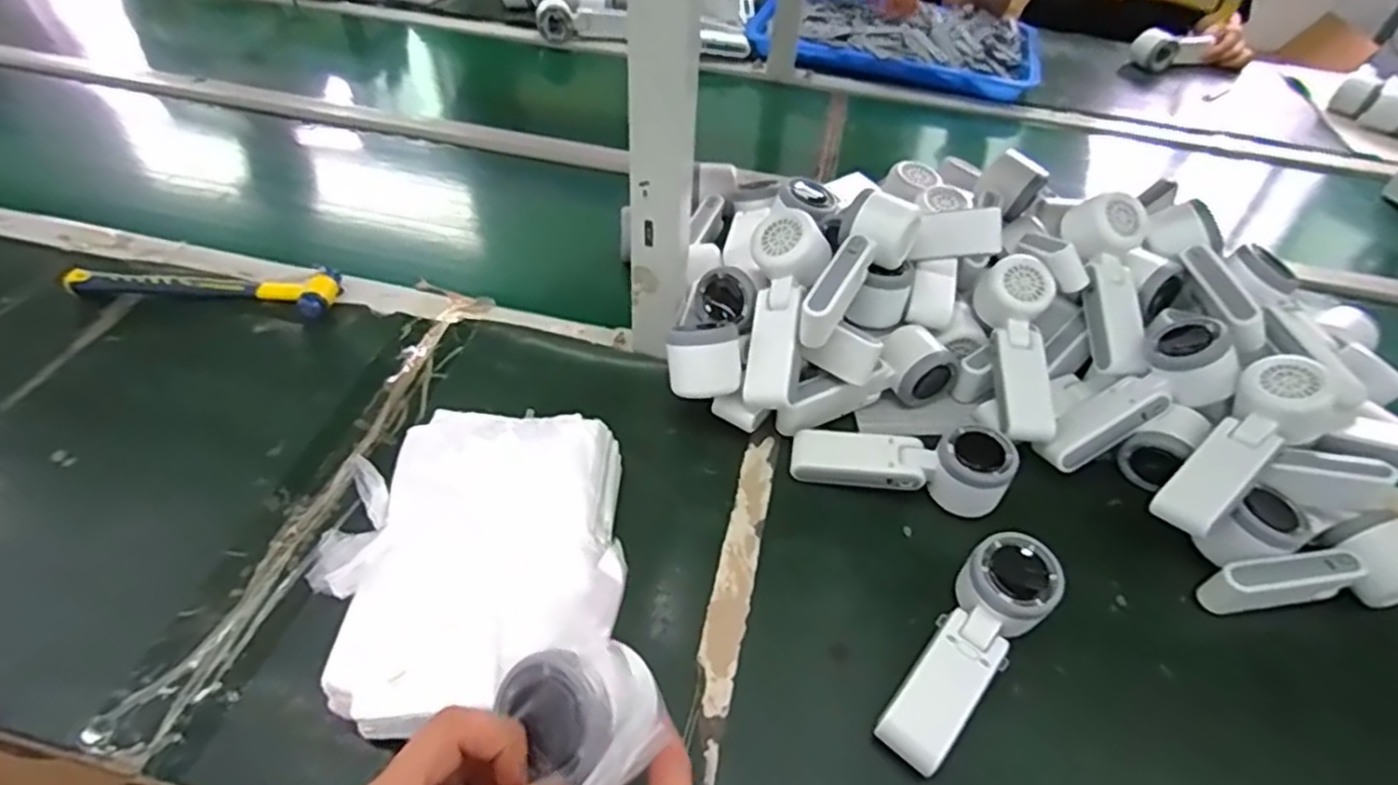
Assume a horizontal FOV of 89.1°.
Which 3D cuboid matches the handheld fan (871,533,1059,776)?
[{"bbox_3d":[0.176,0.167,0.461,0.055,0.056,0.160,33,55,24],"label":"handheld fan"}]

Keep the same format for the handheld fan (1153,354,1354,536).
[{"bbox_3d":[0.415,0.041,0.538,0.181,0.058,0.069,-40,59,-9],"label":"handheld fan"}]

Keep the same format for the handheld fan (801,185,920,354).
[{"bbox_3d":[0.123,-0.101,0.589,0.054,0.057,0.156,30,66,22],"label":"handheld fan"}]

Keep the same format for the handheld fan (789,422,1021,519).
[{"bbox_3d":[0.158,0.055,0.563,0.162,0.049,0.055,8,49,5],"label":"handheld fan"}]

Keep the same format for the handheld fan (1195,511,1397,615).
[{"bbox_3d":[0.446,0.133,0.513,0.146,0.055,0.058,-11,50,-12],"label":"handheld fan"}]

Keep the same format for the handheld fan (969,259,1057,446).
[{"bbox_3d":[0.275,-0.037,0.612,0.052,0.040,0.160,2,73,-1],"label":"handheld fan"}]

